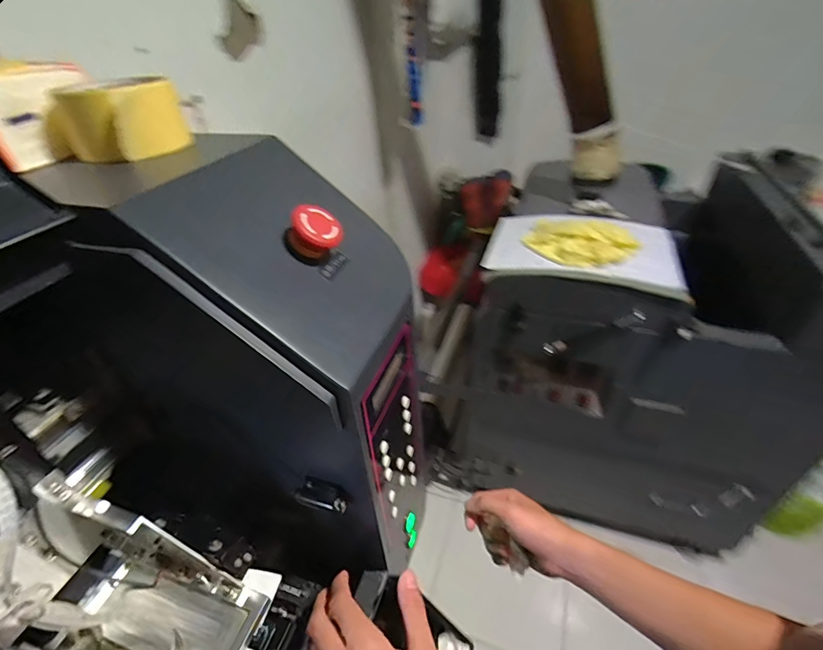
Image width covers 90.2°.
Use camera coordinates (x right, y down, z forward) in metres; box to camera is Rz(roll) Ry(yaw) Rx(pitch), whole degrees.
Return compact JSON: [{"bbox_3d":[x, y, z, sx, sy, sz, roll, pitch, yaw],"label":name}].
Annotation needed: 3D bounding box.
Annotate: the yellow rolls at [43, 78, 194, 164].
[{"bbox_3d":[-0.233,-0.165,0.329,0.080,0.048,0.074,9,40,16],"label":"yellow rolls"}]

